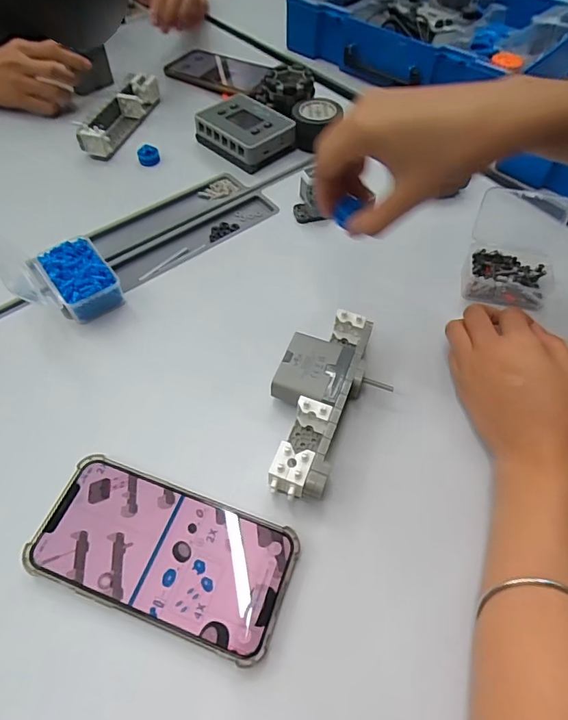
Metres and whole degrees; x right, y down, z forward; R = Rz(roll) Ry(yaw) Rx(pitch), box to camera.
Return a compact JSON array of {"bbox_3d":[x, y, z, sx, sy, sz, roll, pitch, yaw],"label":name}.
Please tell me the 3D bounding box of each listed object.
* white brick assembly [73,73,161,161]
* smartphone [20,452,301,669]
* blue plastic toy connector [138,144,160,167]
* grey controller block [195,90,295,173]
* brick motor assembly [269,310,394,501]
[{"bbox_3d":[-0.202,-0.307,0.570,0.040,0.033,0.155,12,57,6],"label":"white brick assembly"},{"bbox_3d":[-0.077,0.125,0.300,0.158,0.013,0.079,17,58,10],"label":"smartphone"},{"bbox_3d":[-0.159,-0.240,0.539,0.024,0.016,0.019,-15,58,-11],"label":"blue plastic toy connector"},{"bbox_3d":[-0.046,-0.272,0.545,0.100,0.033,0.079,39,64,22],"label":"grey controller block"},{"bbox_3d":[0.027,0.030,0.351,0.070,0.035,0.153,19,58,10],"label":"brick motor assembly"}]

